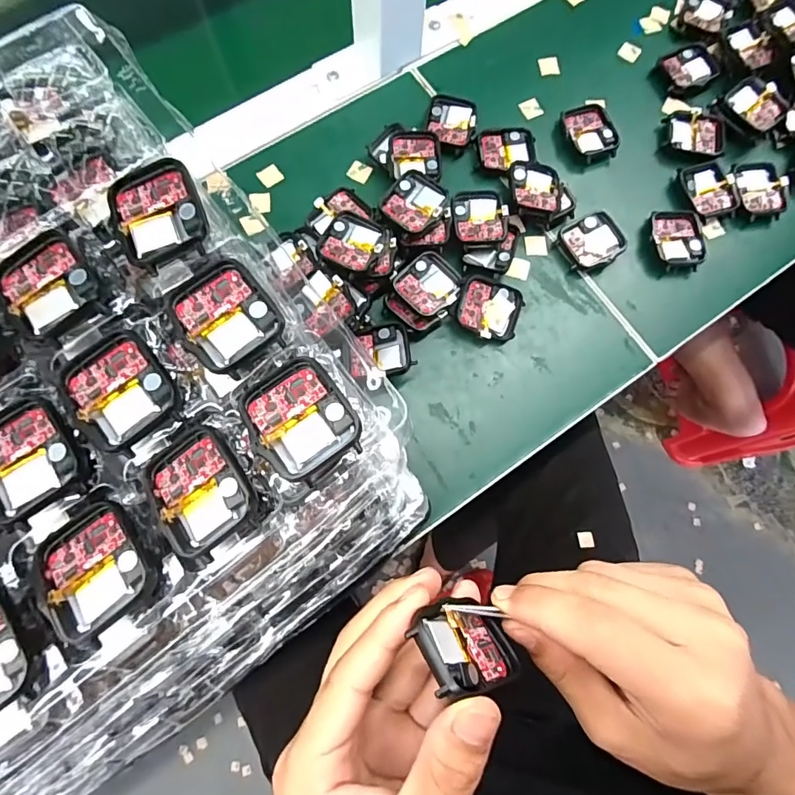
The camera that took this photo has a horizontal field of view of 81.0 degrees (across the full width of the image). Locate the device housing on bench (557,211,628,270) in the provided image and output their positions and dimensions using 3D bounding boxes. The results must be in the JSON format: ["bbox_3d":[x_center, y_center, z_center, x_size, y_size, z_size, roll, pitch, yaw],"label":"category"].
[{"bbox_3d":[0.141,-0.113,0.339,0.042,0.012,0.039,-24,79,-7],"label":"device housing on bench"}]

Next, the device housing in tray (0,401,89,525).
[{"bbox_3d":[-0.146,0.023,0.182,0.040,0.006,0.045,-25,79,-8],"label":"device housing in tray"}]

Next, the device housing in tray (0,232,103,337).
[{"bbox_3d":[-0.147,-0.048,0.194,0.035,0.006,0.043,-32,80,-9],"label":"device housing in tray"}]

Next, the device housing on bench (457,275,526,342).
[{"bbox_3d":[0.063,-0.061,0.319,0.045,0.011,0.038,17,87,-9],"label":"device housing on bench"}]

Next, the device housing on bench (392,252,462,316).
[{"bbox_3d":[0.020,-0.077,0.315,0.039,0.006,0.040,-40,82,-17],"label":"device housing on bench"}]

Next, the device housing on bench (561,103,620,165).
[{"bbox_3d":[0.148,-0.205,0.363,0.038,0.012,0.046,-23,79,-6],"label":"device housing on bench"}]

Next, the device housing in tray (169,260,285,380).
[{"bbox_3d":[-0.072,-0.034,0.194,0.037,0.006,0.046,-40,81,-10],"label":"device housing in tray"}]

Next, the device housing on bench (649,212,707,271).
[{"bbox_3d":[0.205,-0.116,0.344,0.038,0.012,0.045,-2,78,-2],"label":"device housing on bench"}]

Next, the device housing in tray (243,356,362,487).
[{"bbox_3d":[-0.039,0.008,0.184,0.038,0.006,0.046,-37,81,-9],"label":"device housing in tray"}]

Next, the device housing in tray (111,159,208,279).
[{"bbox_3d":[-0.104,-0.080,0.201,0.037,0.008,0.047,-25,79,-7],"label":"device housing in tray"}]

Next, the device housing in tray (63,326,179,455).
[{"bbox_3d":[-0.111,-0.004,0.187,0.037,0.006,0.045,-35,80,-9],"label":"device housing in tray"}]

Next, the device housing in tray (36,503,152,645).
[{"bbox_3d":[-0.115,0.064,0.176,0.038,0.009,0.041,-37,80,-10],"label":"device housing in tray"}]

